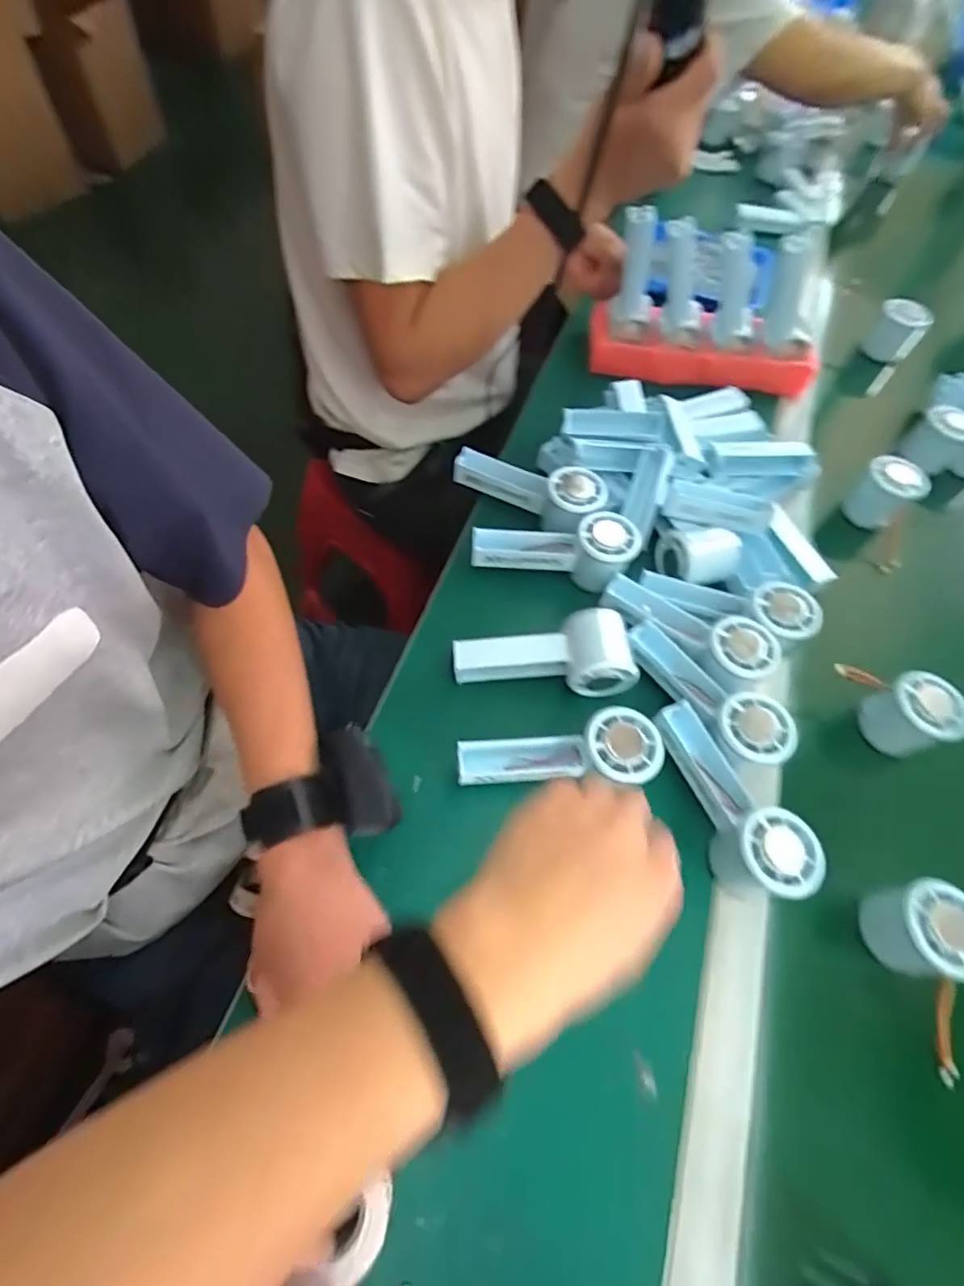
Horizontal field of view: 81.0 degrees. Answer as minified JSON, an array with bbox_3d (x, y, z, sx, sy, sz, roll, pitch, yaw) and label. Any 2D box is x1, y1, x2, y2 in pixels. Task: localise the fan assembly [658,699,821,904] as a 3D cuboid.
[{"bbox_3d":[0.191,0.116,0.433,0.054,0.056,0.149,-16,65,-14],"label":"fan assembly"}]

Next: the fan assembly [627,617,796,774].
[{"bbox_3d":[0.186,0.037,0.471,0.056,0.046,0.150,-30,68,-18],"label":"fan assembly"}]

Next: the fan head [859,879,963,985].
[{"bbox_3d":[0.314,0.205,0.401,0.054,0.056,0.058,10,61,0],"label":"fan head"}]

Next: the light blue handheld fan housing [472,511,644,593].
[{"bbox_3d":[0.069,-0.093,0.538,0.152,0.049,0.061,10,61,0],"label":"light blue handheld fan housing"}]

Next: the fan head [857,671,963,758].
[{"bbox_3d":[0.370,0.063,0.486,0.046,0.062,0.057,-10,63,-11],"label":"fan head"}]

